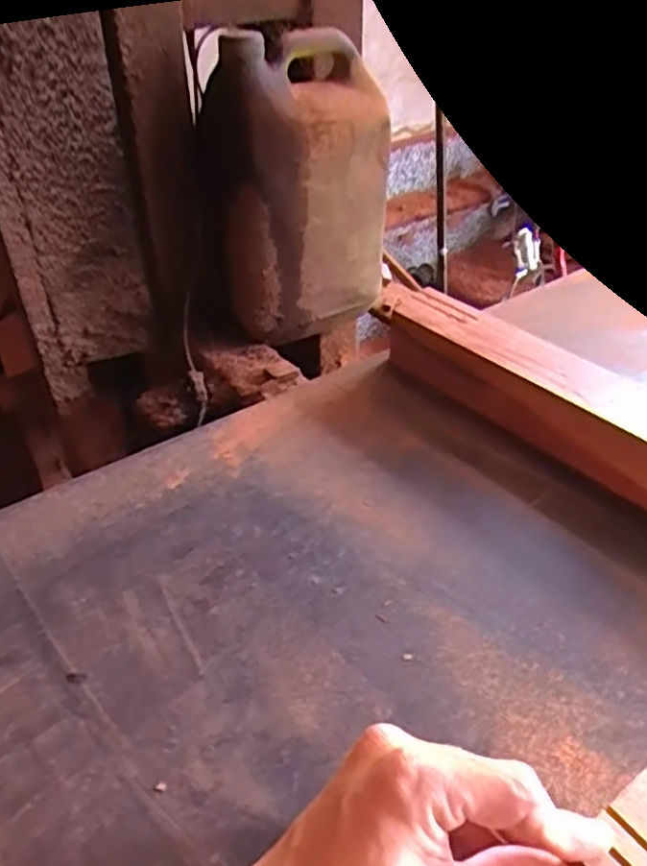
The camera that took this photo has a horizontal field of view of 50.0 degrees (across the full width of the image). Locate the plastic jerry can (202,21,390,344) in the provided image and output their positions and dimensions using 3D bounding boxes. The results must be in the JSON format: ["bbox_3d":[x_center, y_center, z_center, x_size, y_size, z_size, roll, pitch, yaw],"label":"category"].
[{"bbox_3d":[-0.029,-0.242,0.705,0.193,0.261,0.106,-13,40,-15],"label":"plastic jerry can"}]

